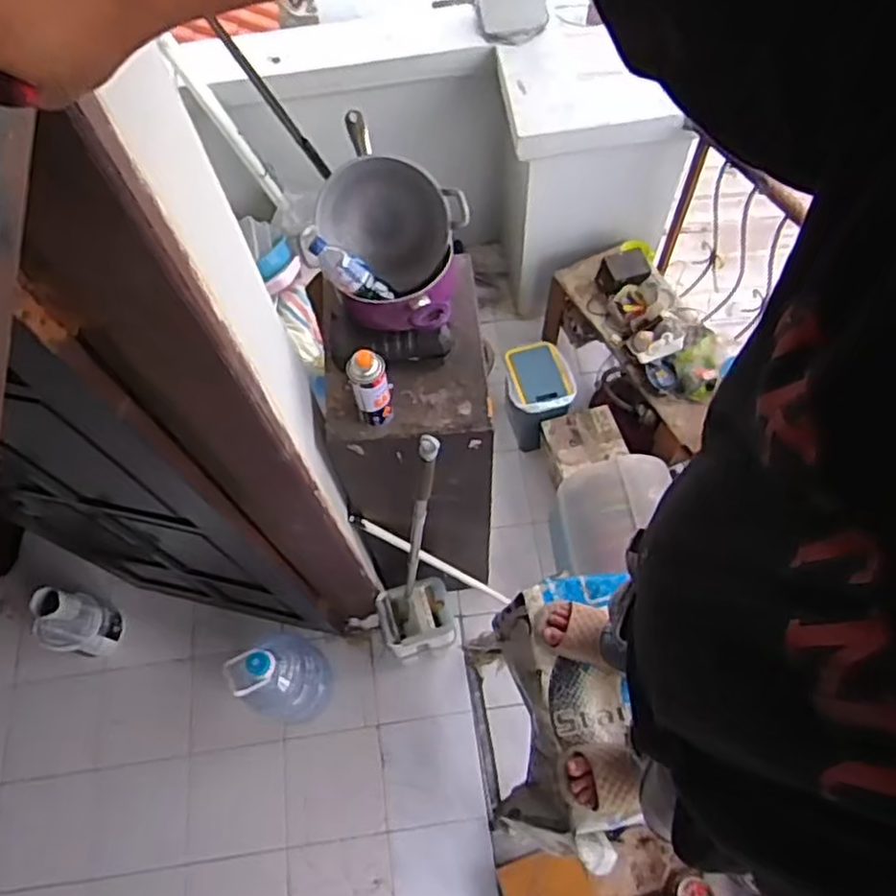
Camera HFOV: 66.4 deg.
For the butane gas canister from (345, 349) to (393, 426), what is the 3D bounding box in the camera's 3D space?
[{"bbox_3d":[-0.140,-0.110,1.251,0.067,0.179,0.054,-16,64,-5],"label":"butane gas canister"}]

